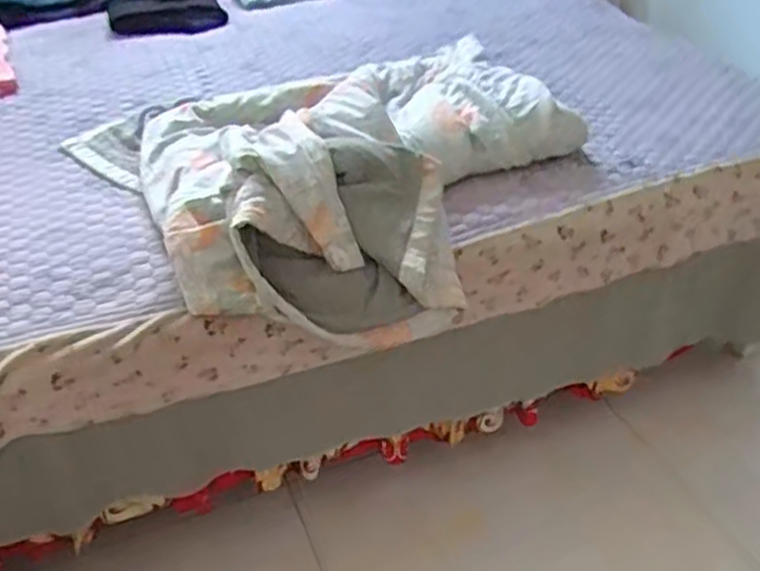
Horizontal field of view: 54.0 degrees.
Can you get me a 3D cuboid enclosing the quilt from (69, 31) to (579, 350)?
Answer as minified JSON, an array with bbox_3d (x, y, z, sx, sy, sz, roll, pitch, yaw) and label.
[{"bbox_3d":[-0.095,-0.251,1.441,0.765,0.269,0.795,1,39,-1],"label":"quilt"}]

